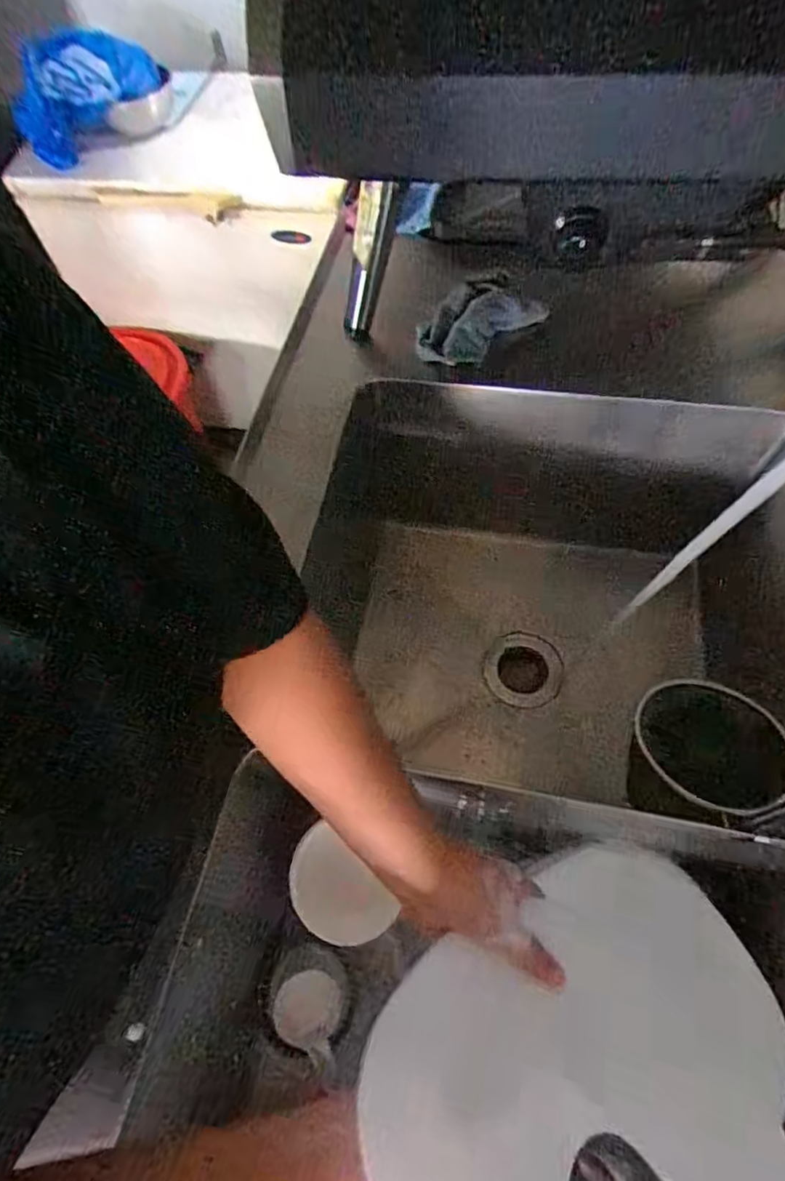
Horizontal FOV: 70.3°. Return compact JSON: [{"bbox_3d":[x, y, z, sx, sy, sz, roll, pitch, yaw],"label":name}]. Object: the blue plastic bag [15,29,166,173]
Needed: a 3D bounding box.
[{"bbox_3d":[-0.628,-1.016,1.122,0.308,0.166,0.092,-28,63,6],"label":"blue plastic bag"}]

